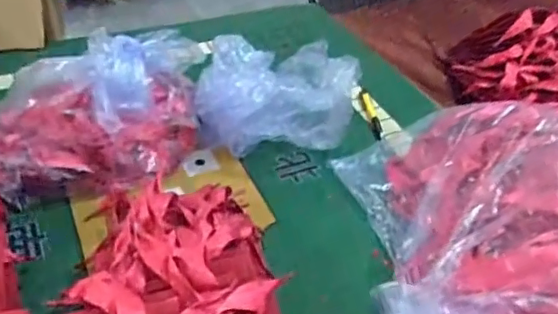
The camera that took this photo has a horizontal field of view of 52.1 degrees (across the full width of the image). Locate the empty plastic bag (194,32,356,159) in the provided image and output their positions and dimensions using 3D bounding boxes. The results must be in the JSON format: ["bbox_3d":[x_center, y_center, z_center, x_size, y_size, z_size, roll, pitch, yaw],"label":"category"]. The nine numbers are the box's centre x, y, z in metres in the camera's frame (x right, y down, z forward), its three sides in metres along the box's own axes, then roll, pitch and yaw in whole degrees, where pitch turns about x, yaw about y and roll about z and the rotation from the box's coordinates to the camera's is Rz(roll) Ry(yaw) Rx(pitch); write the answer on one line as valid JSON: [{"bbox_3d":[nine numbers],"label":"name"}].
[{"bbox_3d":[-0.004,-0.081,0.769,0.199,0.107,0.160,8,39,4],"label":"empty plastic bag"}]

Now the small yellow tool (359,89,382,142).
[{"bbox_3d":[0.137,-0.061,0.831,0.019,0.012,0.117,-2,39,-9],"label":"small yellow tool"}]

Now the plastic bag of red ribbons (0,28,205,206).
[{"bbox_3d":[-0.218,-0.066,0.698,0.254,0.143,0.181,-6,40,-13],"label":"plastic bag of red ribbons"}]

